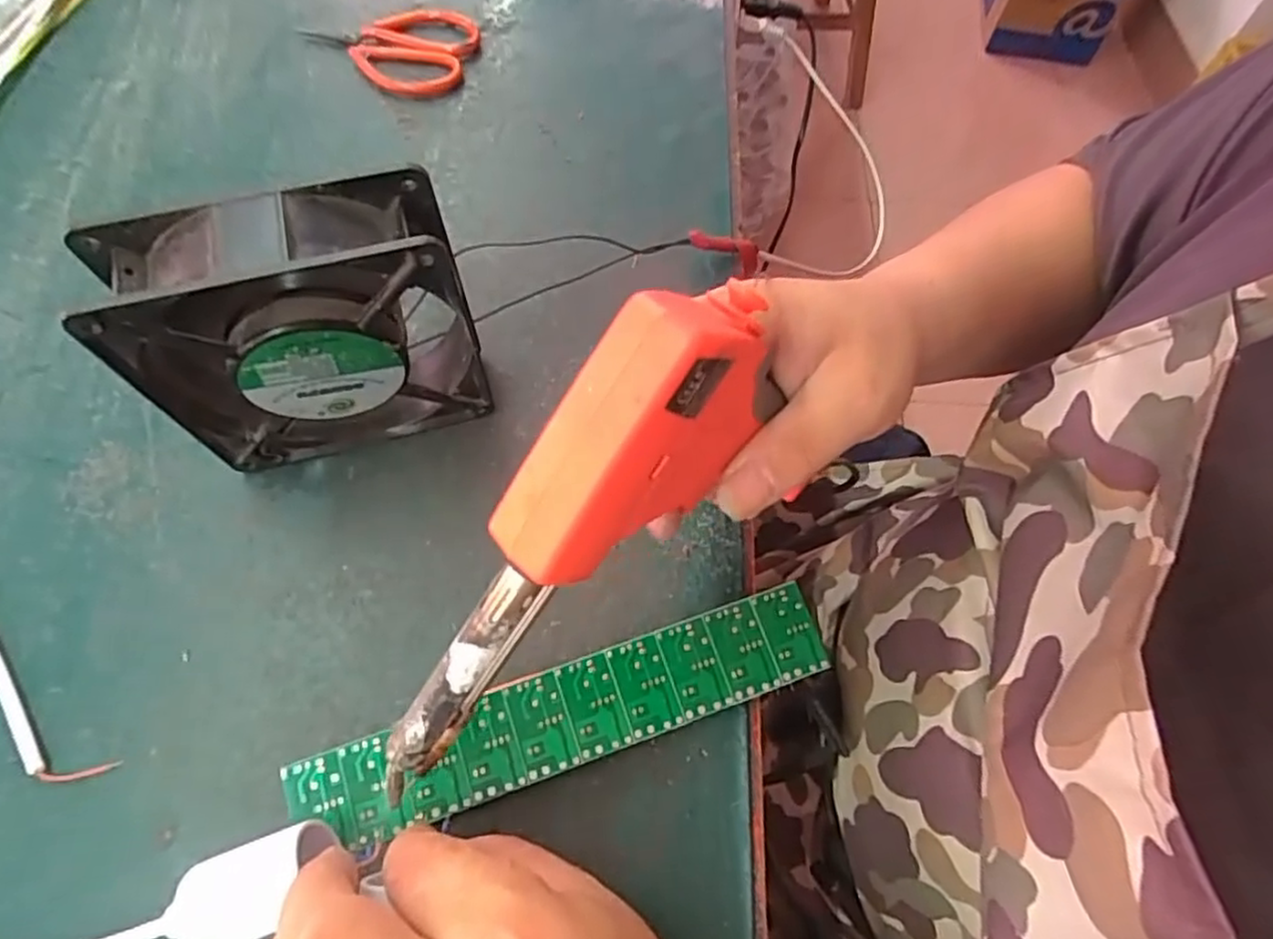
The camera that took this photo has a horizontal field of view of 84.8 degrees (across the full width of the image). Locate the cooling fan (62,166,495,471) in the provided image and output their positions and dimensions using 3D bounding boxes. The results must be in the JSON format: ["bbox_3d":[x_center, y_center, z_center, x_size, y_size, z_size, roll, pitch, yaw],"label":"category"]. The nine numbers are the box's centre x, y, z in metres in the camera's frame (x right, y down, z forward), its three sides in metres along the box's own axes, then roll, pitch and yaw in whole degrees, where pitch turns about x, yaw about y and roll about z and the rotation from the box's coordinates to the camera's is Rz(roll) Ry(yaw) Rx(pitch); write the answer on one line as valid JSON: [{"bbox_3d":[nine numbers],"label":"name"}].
[{"bbox_3d":[-0.128,-0.052,0.282,0.124,0.119,0.043,-14,64,-10],"label":"cooling fan"}]

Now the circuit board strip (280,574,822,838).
[{"bbox_3d":[-0.025,0.092,0.263,0.201,0.004,0.035,-17,74,-9],"label":"circuit board strip"}]

